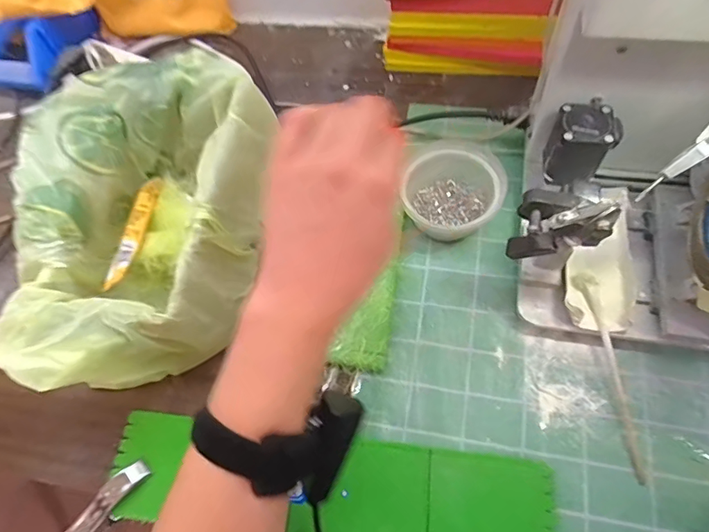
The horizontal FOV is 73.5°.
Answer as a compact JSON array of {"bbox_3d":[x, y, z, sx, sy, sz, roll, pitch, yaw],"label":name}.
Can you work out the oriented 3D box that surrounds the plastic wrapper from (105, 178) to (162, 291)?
[{"bbox_3d":[-0.197,-0.033,0.427,0.021,0.009,0.130,-3,48,0],"label":"plastic wrapper"}]

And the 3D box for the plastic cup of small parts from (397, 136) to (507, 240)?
[{"bbox_3d":[0.095,-0.070,0.458,0.085,0.057,0.086,-2,63,4],"label":"plastic cup of small parts"}]

